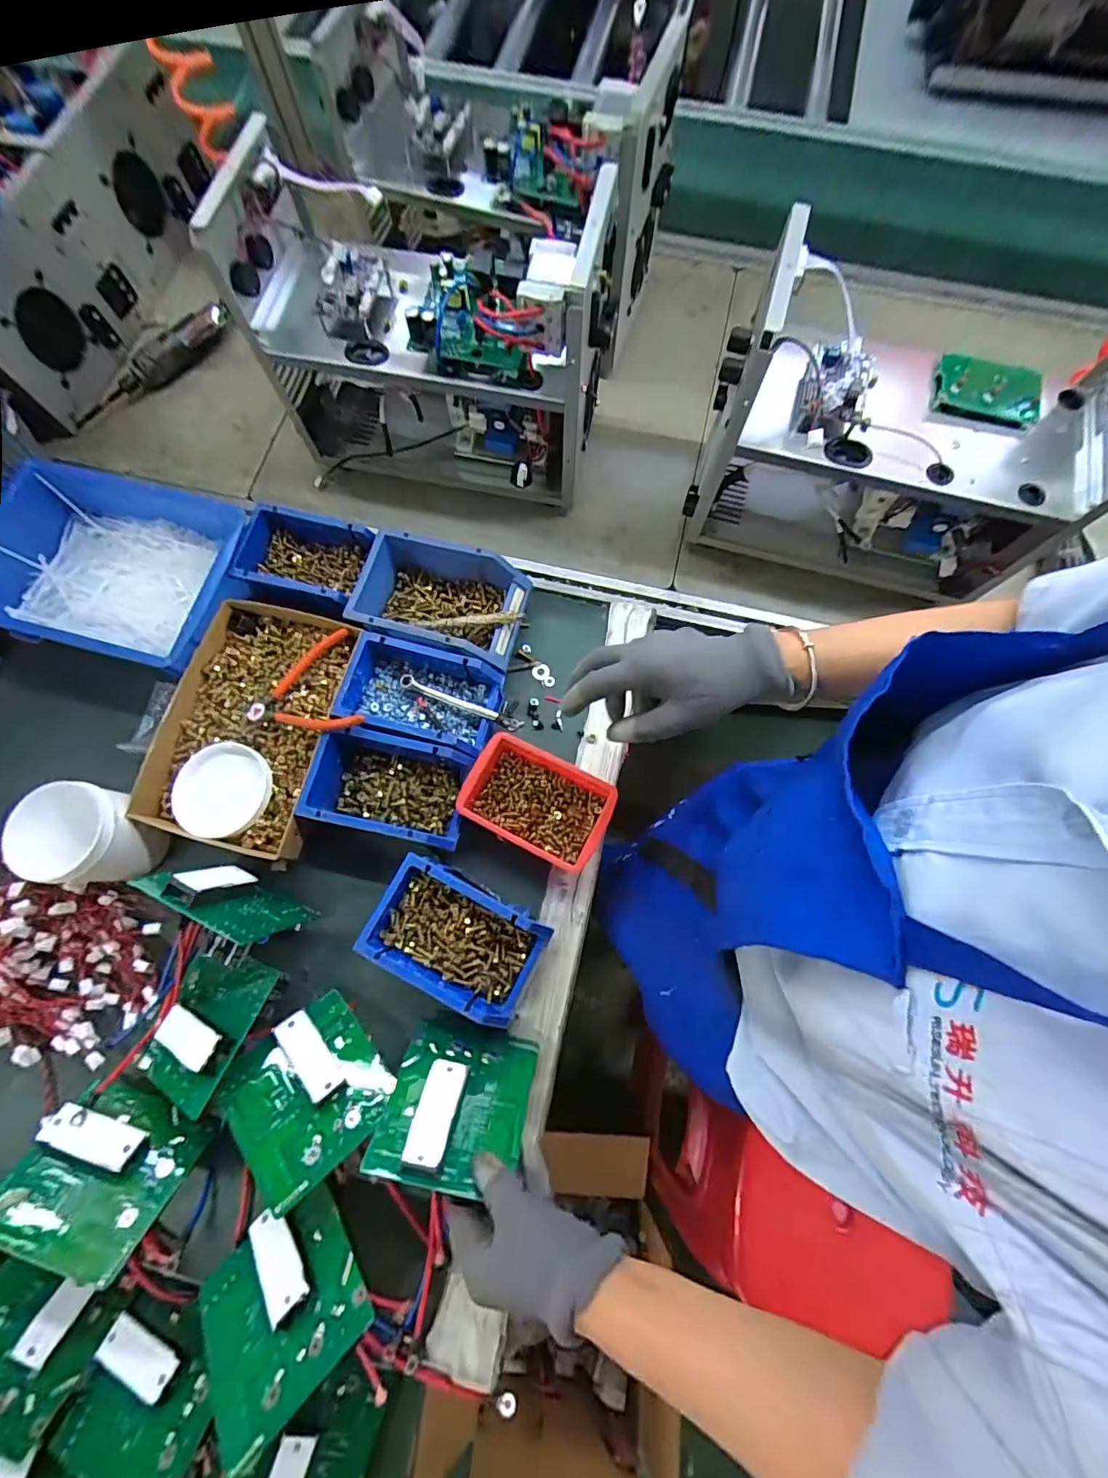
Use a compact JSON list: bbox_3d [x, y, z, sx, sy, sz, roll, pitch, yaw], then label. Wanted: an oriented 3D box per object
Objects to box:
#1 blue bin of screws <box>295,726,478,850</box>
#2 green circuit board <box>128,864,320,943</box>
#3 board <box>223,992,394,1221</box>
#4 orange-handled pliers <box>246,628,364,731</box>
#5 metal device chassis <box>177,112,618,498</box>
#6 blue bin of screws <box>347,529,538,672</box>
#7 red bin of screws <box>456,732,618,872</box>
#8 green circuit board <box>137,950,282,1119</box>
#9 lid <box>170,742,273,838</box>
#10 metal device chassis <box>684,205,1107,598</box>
[{"bbox_3d":[-0.177,0.050,0.558,0.169,0.062,0.102,12,75,4],"label":"blue bin of screws"},{"bbox_3d":[-0.305,0.153,0.505,0.116,0.124,0.029,23,76,7],"label":"green circuit board"},{"bbox_3d":[-0.221,0.315,0.469,0.118,0.021,0.127,-34,68,-29],"label":"board"},{"bbox_3d":[-0.271,-0.050,0.560,0.120,0.033,0.119,0,75,1],"label":"orange-handled pliers"},{"bbox_3d":[-0.142,-0.466,0.630,0.399,0.273,0.194,12,75,4],"label":"metal device chassis"},{"bbox_3d":[-0.130,-0.161,0.607,0.188,0.063,0.122,14,76,5],"label":"blue bin of screws"},{"bbox_3d":[-0.018,0.068,0.560,0.150,0.044,0.100,27,77,8],"label":"red bin of screws"},{"bbox_3d":[-0.330,0.260,0.484,0.106,0.028,0.115,2,50,23],"label":"green circuit board"},{"bbox_3d":[-0.355,0.055,0.562,0.097,0.023,0.098,0,75,1],"label":"lid"},{"bbox_3d":[0.369,-0.323,0.581,0.375,0.283,0.168,17,76,5],"label":"metal device chassis"}]

